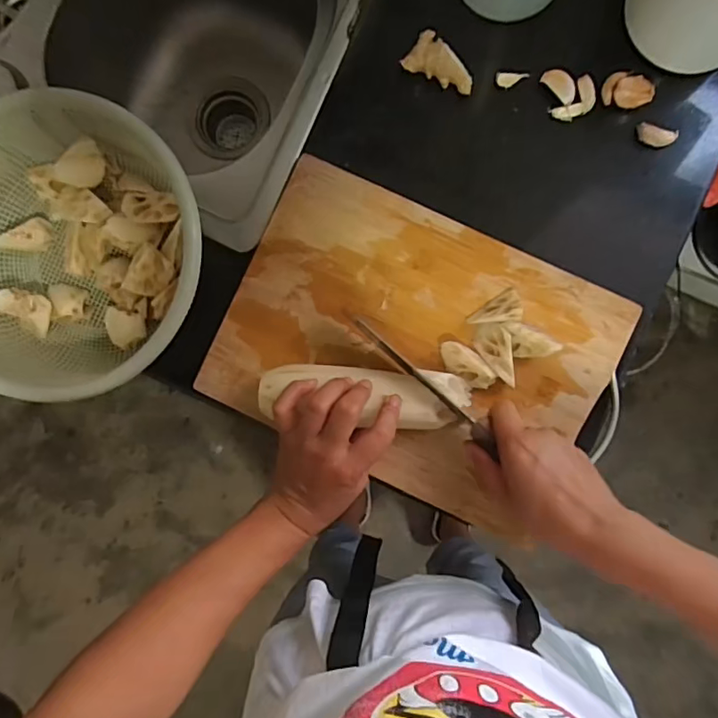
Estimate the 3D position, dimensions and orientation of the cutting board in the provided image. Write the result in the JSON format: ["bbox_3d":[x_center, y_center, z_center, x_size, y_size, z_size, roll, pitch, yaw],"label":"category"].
[{"bbox_3d":[0.051,-0.010,0.462,0.331,0.009,0.232,25,89,3],"label":"cutting board"}]

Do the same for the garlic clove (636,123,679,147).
[{"bbox_3d":[0.268,-0.201,0.465,0.035,0.013,0.018,17,89,3],"label":"garlic clove"}]

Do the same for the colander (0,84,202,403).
[{"bbox_3d":[-0.249,-0.096,0.444,0.228,0.087,0.246,0,88,2],"label":"colander"}]

